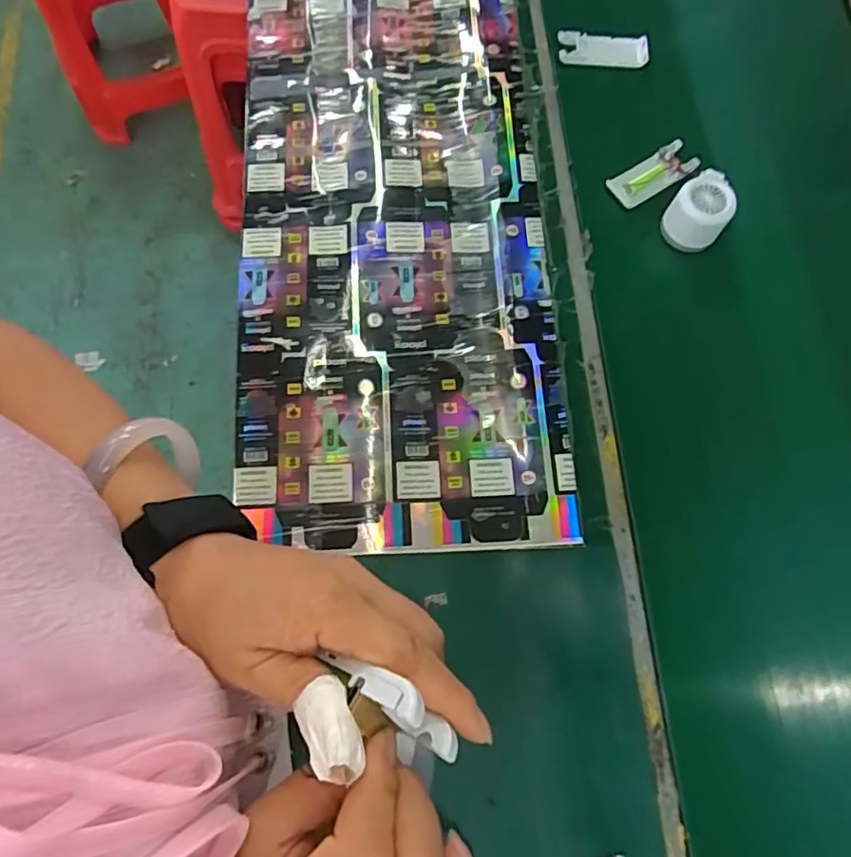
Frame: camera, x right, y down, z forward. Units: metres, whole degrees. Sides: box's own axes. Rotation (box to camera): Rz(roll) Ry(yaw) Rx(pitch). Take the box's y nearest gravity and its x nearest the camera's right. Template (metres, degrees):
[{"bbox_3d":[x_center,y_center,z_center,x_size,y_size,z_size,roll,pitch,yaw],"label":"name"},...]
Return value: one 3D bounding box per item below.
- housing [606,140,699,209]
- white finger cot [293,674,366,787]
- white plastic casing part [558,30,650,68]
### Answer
[{"bbox_3d":[0.251,-0.279,0.658,0.099,0.017,0.037,-31,75,-10],"label":"housing"},{"bbox_3d":[-0.033,0.105,0.207,0.019,0.016,0.031,-28,46,-6],"label":"white finger cot"},{"bbox_3d":[0.212,-0.450,0.704,0.108,0.012,0.037,1,72,0],"label":"white plastic casing part"}]

